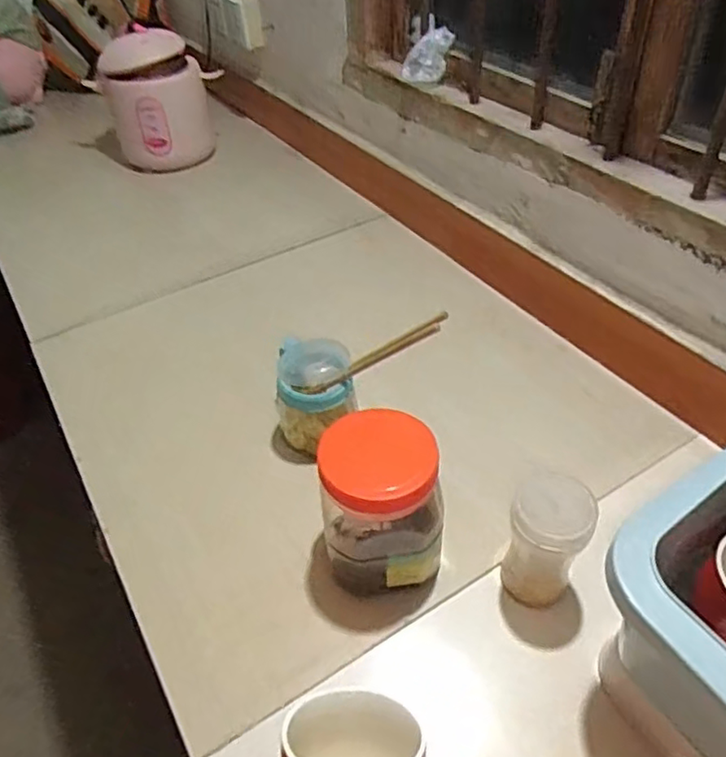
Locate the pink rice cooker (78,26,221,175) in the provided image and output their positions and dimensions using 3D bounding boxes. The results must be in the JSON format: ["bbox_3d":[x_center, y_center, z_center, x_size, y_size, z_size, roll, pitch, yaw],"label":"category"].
[{"bbox_3d":[-0.399,-0.539,1.224,0.179,0.226,0.193,28,52,29],"label":"pink rice cooker"}]

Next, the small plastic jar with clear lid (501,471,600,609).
[{"bbox_3d":[0.152,0.138,0.529,0.060,0.111,0.064,-2,43,2],"label":"small plastic jar with clear lid"}]

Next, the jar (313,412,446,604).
[{"bbox_3d":[0.016,0.112,0.545,0.099,0.151,0.090,-5,43,0],"label":"jar"}]

